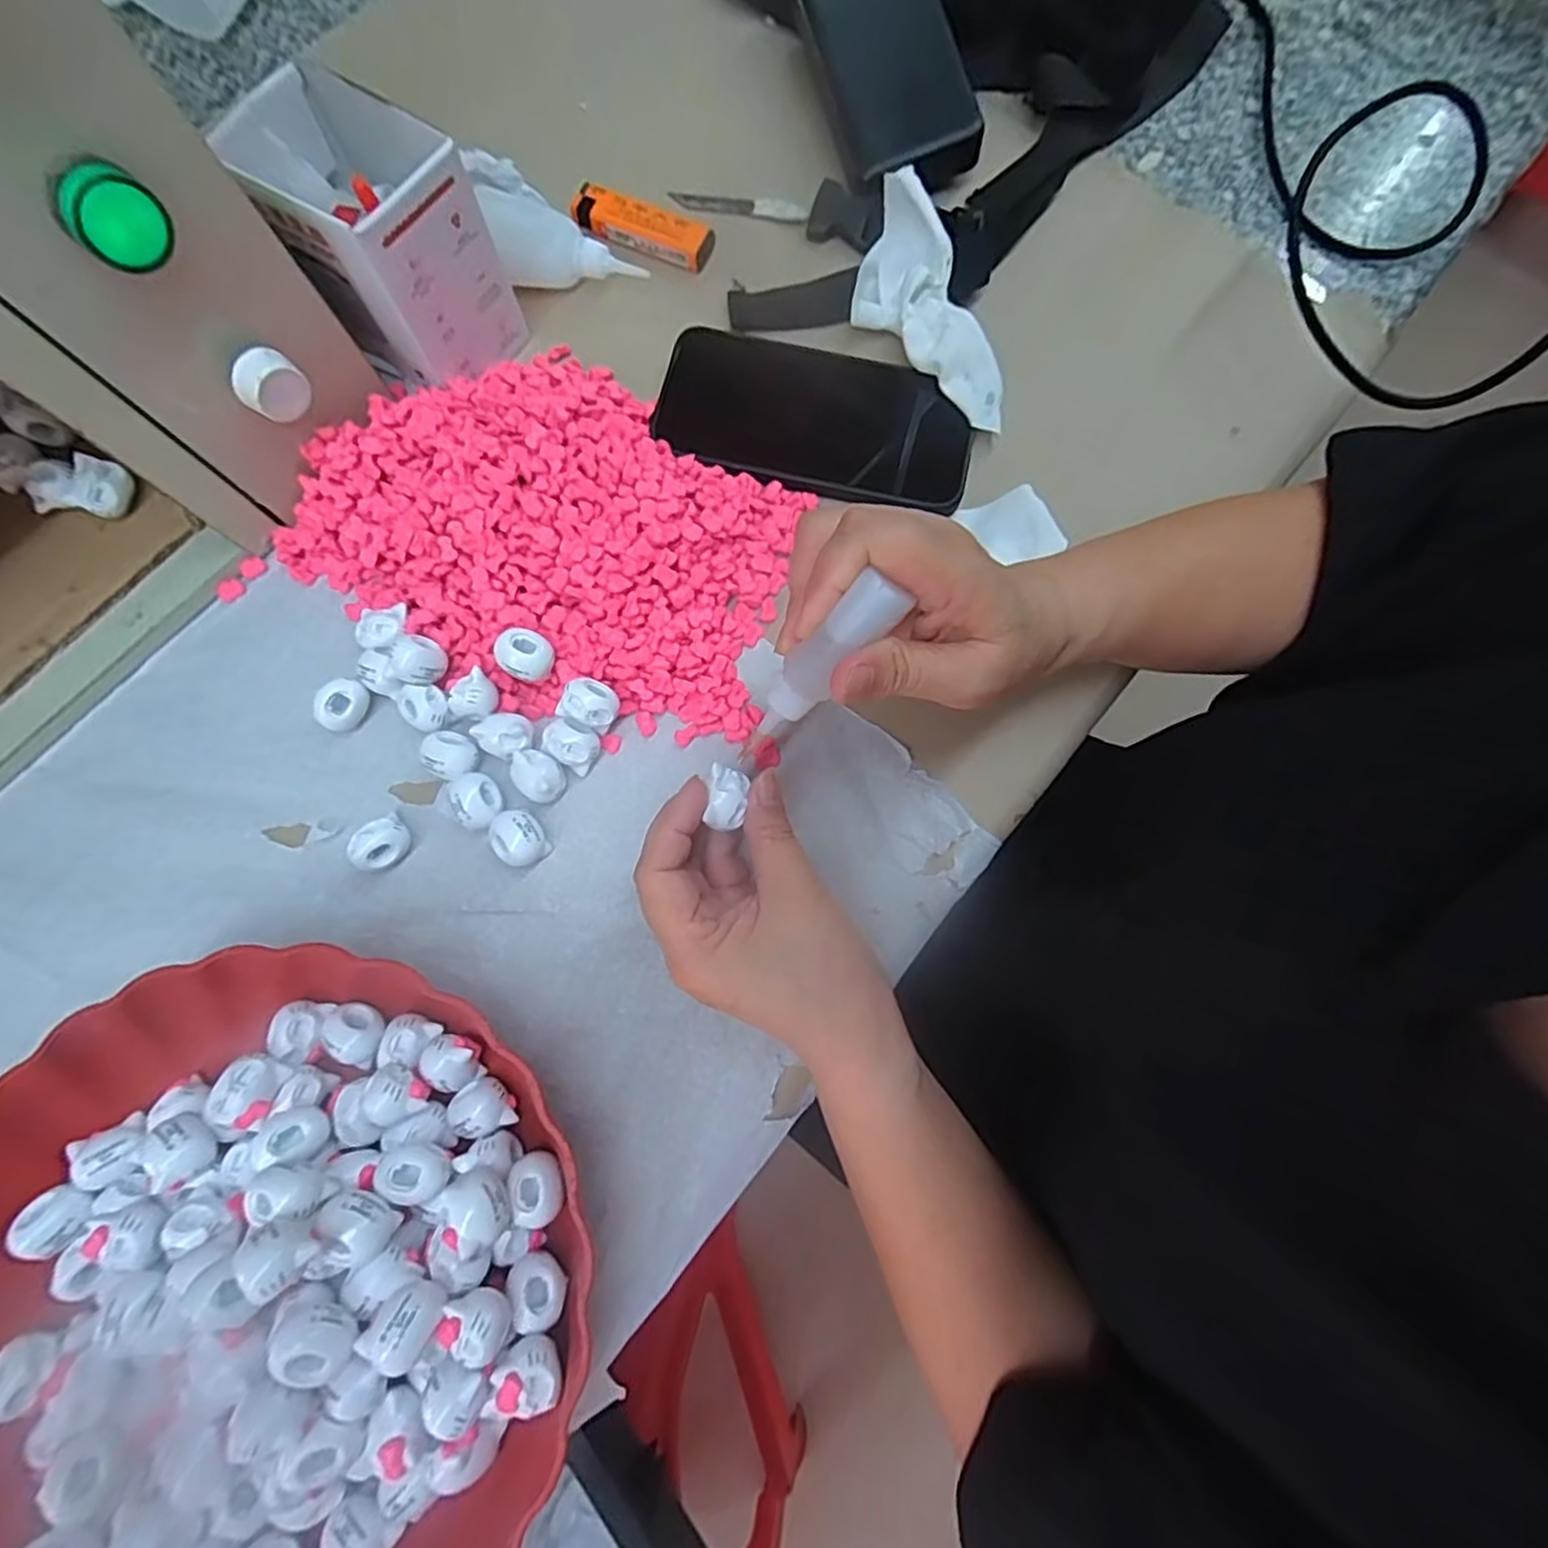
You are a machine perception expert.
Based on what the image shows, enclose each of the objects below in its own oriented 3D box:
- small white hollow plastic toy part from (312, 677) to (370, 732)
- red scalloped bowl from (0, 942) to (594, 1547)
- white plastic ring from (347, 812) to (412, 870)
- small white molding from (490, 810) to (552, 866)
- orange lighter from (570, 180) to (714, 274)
[{"bbox_3d":[-0.203,-0.032,0.329,0.019,0.019,0.024,16,77,2],"label":"small white hollow plastic toy part"},{"bbox_3d":[-0.191,0.192,0.251,0.234,0.062,0.233,0,78,1],"label":"red scalloped bowl"},{"bbox_3d":[-0.176,0.033,0.315,0.019,0.019,0.024,37,79,7],"label":"white plastic ring"},{"bbox_3d":[-0.116,0.029,0.316,0.022,0.017,0.025,-43,82,-10],"label":"small white molding"},{"bbox_3d":[-0.075,-0.309,0.391,0.082,0.012,0.023,20,77,3],"label":"orange lighter"}]

